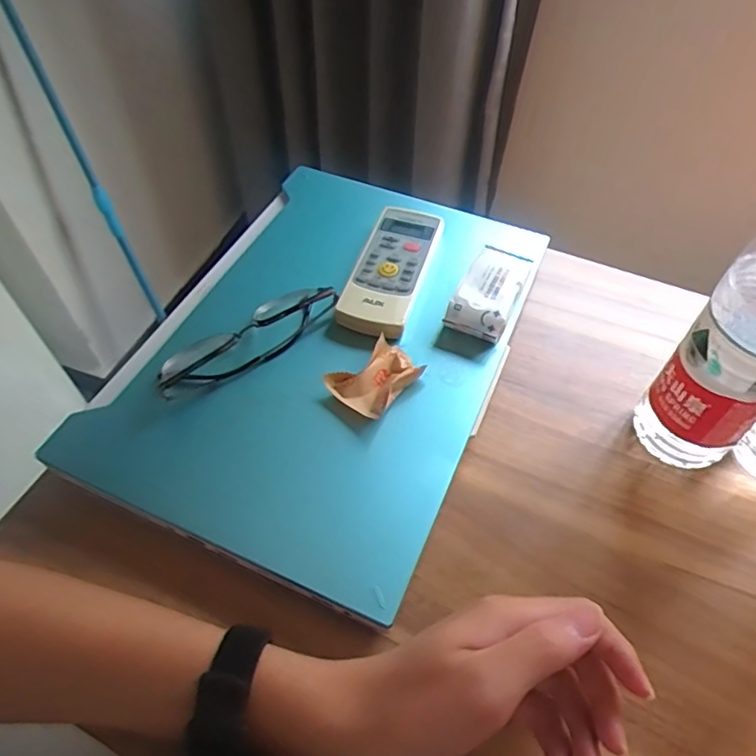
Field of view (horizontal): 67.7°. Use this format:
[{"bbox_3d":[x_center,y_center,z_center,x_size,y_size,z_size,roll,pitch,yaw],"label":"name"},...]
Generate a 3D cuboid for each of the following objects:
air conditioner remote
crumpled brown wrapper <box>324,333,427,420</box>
[{"bbox_3d":[0.013,-0.092,0.459,0.055,0.020,0.136,15,55,11],"label":"air conditioner remote"},{"bbox_3d":[-0.001,0.001,0.399,0.044,0.020,0.057,34,60,22],"label":"crumpled brown wrapper"}]

